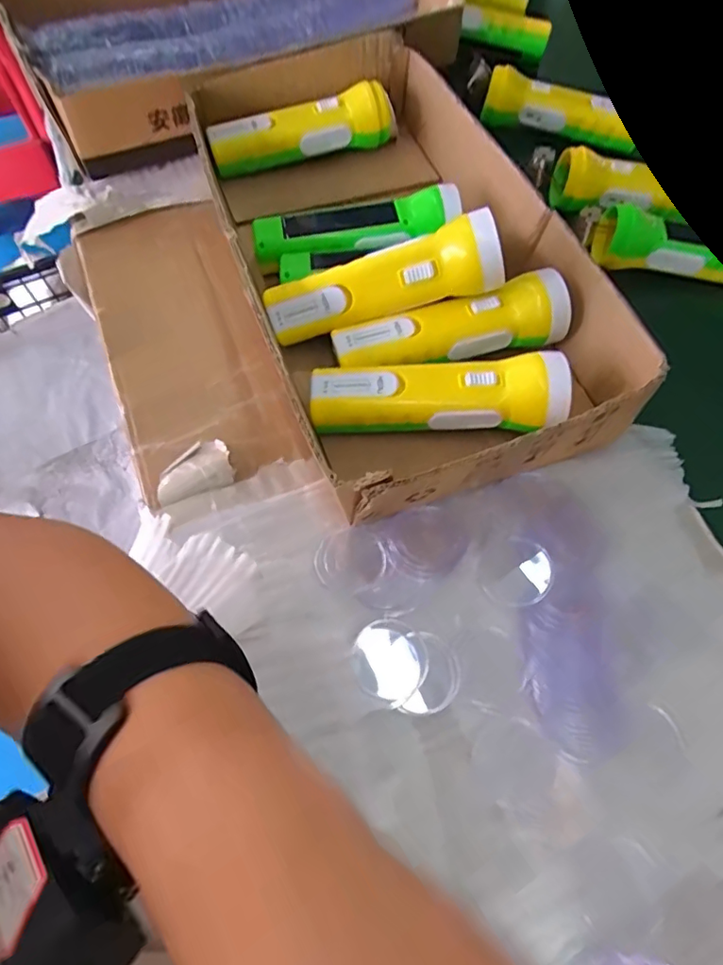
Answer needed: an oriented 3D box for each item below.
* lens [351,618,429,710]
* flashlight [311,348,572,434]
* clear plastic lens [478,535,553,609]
[{"bbox_3d":[0.016,0.101,0.313,0.042,0.008,0.043,0,64,1],"label":"lens"},{"bbox_3d":[0.049,-0.051,0.365,0.164,0.050,0.049,-2,65,-2],"label":"flashlight"},{"bbox_3d":[0.095,0.054,0.336,0.040,0.007,0.046,38,68,15],"label":"clear plastic lens"}]

